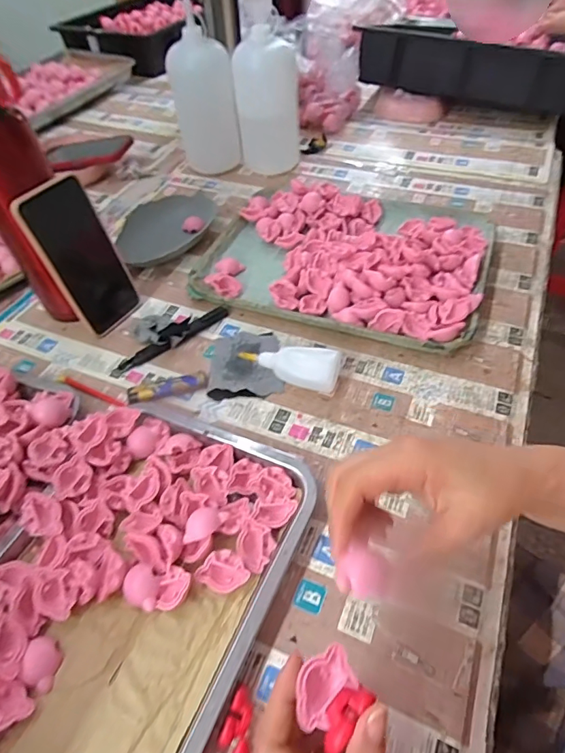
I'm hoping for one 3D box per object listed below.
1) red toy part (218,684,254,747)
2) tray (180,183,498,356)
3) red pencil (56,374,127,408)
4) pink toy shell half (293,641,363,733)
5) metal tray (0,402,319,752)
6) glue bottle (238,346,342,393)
[{"bbox_3d":[-0.027,0.212,0.280,0.015,0.011,0.032,16,52,16],"label":"red toy part"},{"bbox_3d":[0.078,-0.161,0.559,0.333,0.044,0.250,15,52,16],"label":"tray"},{"bbox_3d":[-0.200,0.015,0.469,0.094,0.007,0.010,19,53,19],"label":"red pencil"},{"bbox_3d":[0.020,0.149,0.217,0.036,0.012,0.023,-37,61,-26],"label":"pink toy shell half"},{"bbox_3d":[-0.124,0.157,0.317,0.206,0.020,0.304,18,52,18],"label":"metal tray"},{"bbox_3d":[0.007,-0.011,0.458,0.099,0.027,0.040,11,51,12],"label":"glue bottle"}]

